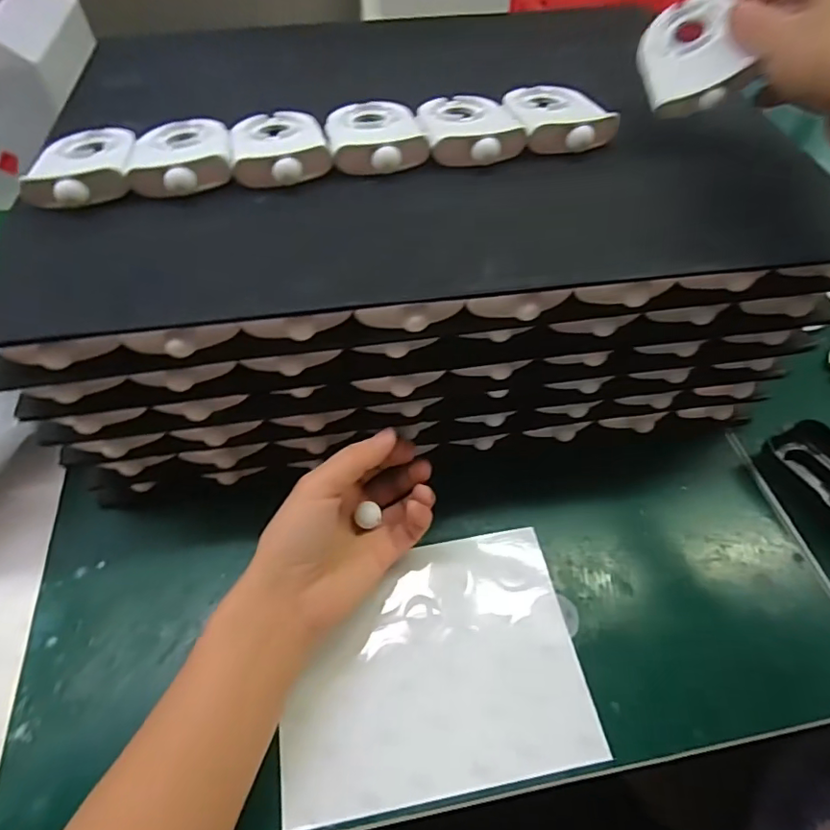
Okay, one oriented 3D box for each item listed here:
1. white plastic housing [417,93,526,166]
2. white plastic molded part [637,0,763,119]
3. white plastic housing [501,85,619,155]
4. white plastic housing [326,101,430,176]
[{"bbox_3d":[0.035,-0.189,0.349,0.058,0.015,0.083,-7,54,-5],"label":"white plastic housing"},{"bbox_3d":[0.169,-0.225,0.336,0.055,0.010,0.092,-12,65,33],"label":"white plastic molded part"},{"bbox_3d":[0.093,-0.200,0.356,0.058,0.015,0.081,-5,54,-3],"label":"white plastic housing"},{"bbox_3d":[-0.026,-0.182,0.346,0.057,0.015,0.082,-10,54,-6],"label":"white plastic housing"}]

